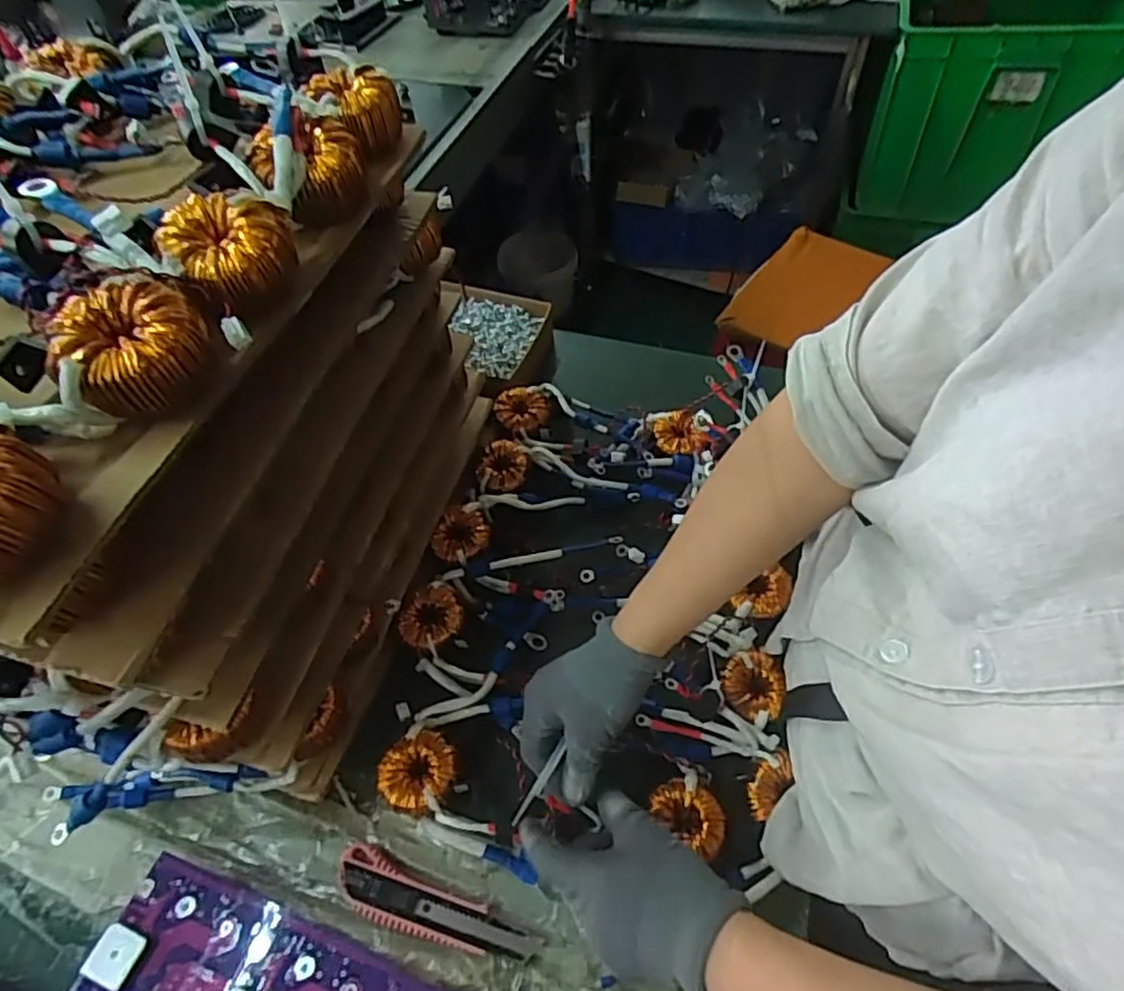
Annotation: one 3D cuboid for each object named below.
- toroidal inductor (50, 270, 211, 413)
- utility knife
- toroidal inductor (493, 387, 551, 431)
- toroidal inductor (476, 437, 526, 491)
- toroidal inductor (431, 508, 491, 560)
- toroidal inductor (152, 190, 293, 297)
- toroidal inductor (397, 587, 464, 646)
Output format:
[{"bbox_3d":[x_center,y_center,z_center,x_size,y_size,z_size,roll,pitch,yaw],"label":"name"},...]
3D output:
[{"bbox_3d":[-0.192,-0.067,0.292,0.057,0.035,0.050,-29,58,-17],"label":"toroidal inductor"},{"bbox_3d":[-0.094,0.296,0.458,0.149,0.015,0.037,18,57,15],"label":"utility knife"},{"bbox_3d":[-0.044,-0.096,0.704,0.057,0.016,0.050,-6,54,-1],"label":"toroidal inductor"},{"bbox_3d":[-0.060,-0.031,0.663,0.048,0.018,0.054,1,54,4],"label":"toroidal inductor"},{"bbox_3d":[-0.096,0.039,0.616,0.053,0.022,0.047,-7,54,-2],"label":"toroidal inductor"},{"bbox_3d":[-0.168,-0.128,0.327,0.059,0.027,0.050,-25,57,-14],"label":"toroidal inductor"},{"bbox_3d":[-0.116,0.109,0.571,0.055,0.019,0.048,-25,57,-14],"label":"toroidal inductor"}]

